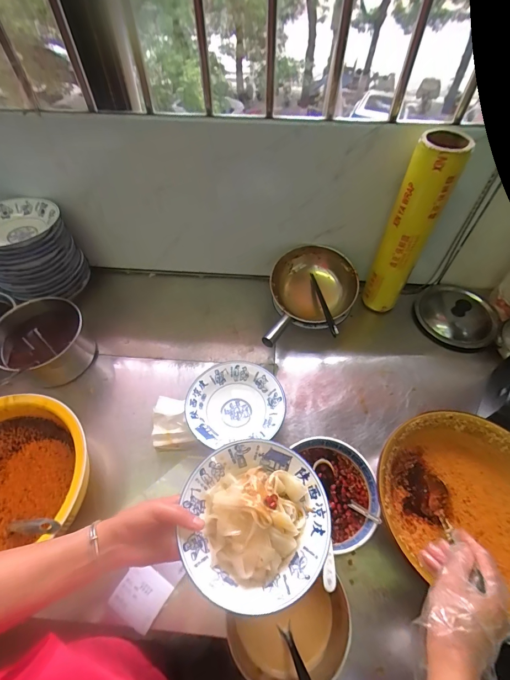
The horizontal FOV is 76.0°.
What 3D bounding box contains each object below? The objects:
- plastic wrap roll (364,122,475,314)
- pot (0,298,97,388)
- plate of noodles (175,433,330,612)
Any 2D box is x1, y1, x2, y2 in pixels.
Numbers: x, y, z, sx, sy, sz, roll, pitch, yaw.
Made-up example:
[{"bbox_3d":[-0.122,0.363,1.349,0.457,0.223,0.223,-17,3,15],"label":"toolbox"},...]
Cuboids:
[{"bbox_3d":[0.335,-0.230,0.719,0.085,0.400,0.098,23,59,16],"label":"plastic wrap roll"},{"bbox_3d":[-0.499,0.010,0.774,0.196,0.138,0.189,0,55,0],"label":"pot"},{"bbox_3d":[0.002,0.234,0.433,0.188,0.046,0.192,0,55,0],"label":"plate of noodles"}]

